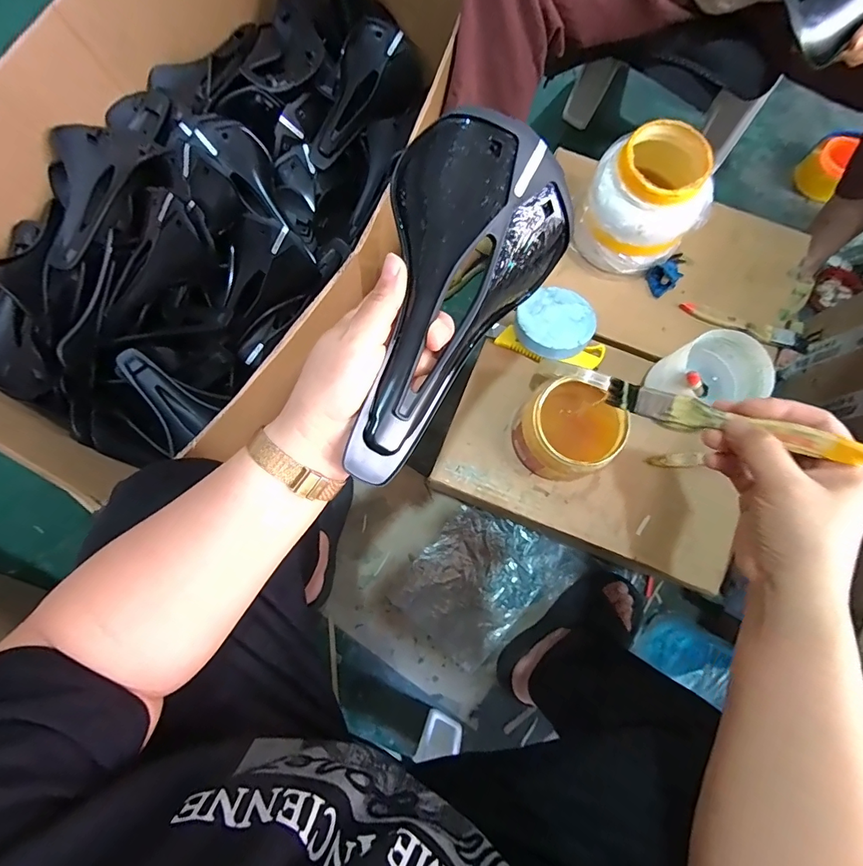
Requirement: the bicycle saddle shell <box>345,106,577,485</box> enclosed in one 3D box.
[{"bbox_3d":[0.009,-0.082,0.291,0.126,0.045,0.243,28,85,-27],"label":"bicycle saddle shell"}]

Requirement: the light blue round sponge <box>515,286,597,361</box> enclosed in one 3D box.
[{"bbox_3d":[0.156,-0.137,0.545,0.090,0.017,0.095,0,68,0],"label":"light blue round sponge"}]

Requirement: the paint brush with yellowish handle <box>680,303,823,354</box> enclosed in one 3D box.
[{"bbox_3d":[0.413,-0.134,0.560,0.183,0.013,0.036,12,80,2],"label":"paint brush with yellowish handle"}]

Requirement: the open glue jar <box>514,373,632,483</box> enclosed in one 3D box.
[{"bbox_3d":[0.155,-0.003,0.500,0.115,0.101,0.099,-35,82,-6],"label":"open glue jar"}]

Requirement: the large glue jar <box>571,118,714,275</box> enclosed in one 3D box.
[{"bbox_3d":[0.250,-0.269,0.529,0.127,0.135,0.117,0,80,0],"label":"large glue jar"}]

